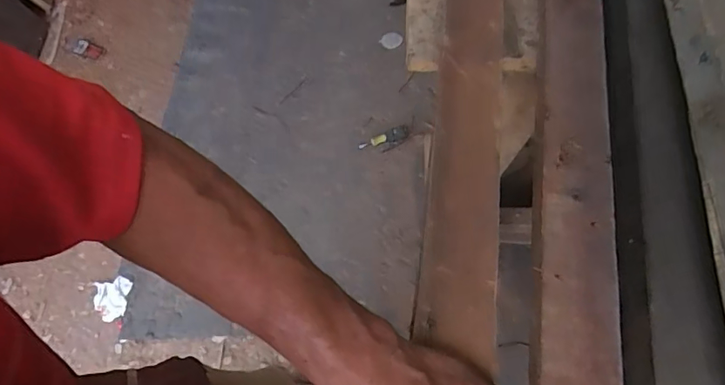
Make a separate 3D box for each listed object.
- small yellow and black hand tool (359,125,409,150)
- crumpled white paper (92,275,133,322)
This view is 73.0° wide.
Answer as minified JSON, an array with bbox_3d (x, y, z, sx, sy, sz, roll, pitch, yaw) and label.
[{"bbox_3d":[0.063,-0.159,1.438,0.147,0.041,0.035,-15,65,-4],"label":"small yellow and black hand tool"},{"bbox_3d":[-0.658,0.281,1.288,0.097,0.024,0.108,-5,64,1],"label":"crumpled white paper"}]

